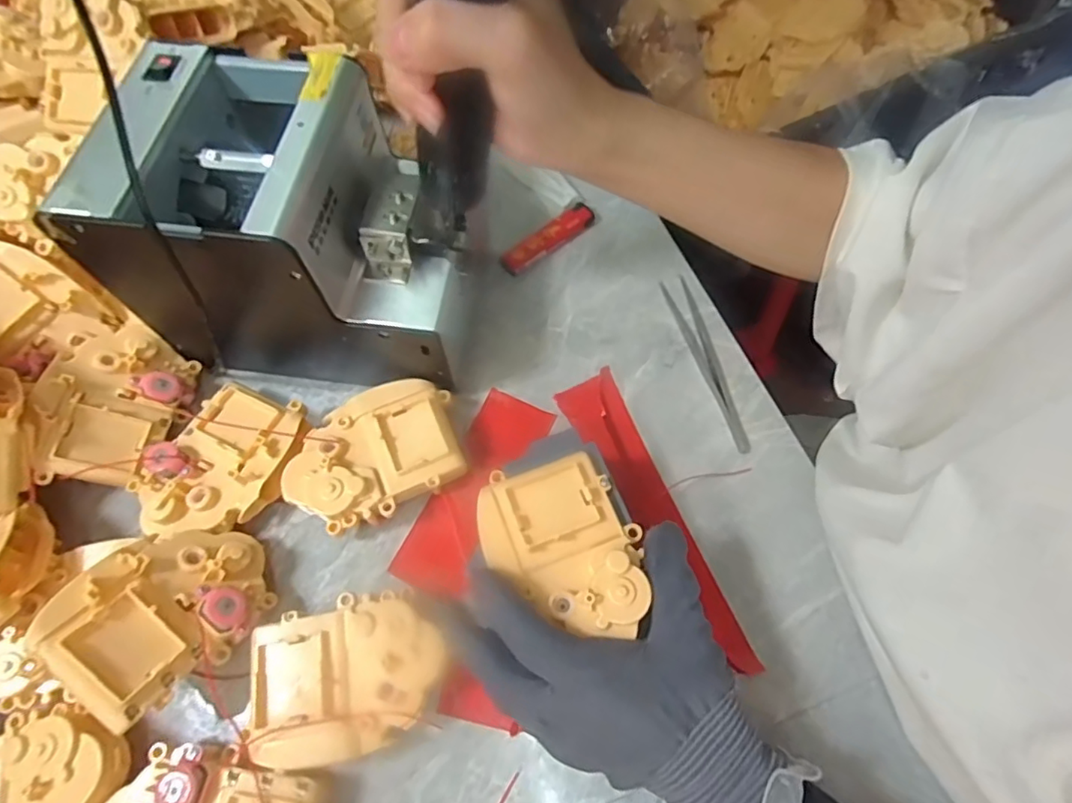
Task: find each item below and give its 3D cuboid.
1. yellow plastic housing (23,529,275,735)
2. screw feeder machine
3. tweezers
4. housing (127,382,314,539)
[{"bbox_3d":[-0.181,0.099,0.290,0.071,0.019,0.097,48,42,3],"label":"yellow plastic housing"},{"bbox_3d":[-0.139,-0.099,0.346,0.192,0.140,0.141,1,66,2],"label":"screw feeder machine"},{"bbox_3d":[0.118,-0.029,0.400,0.020,0.004,0.135,-15,66,-6],"label":"tweezers"},{"bbox_3d":[-0.181,0.035,0.338,0.069,0.024,0.095,28,69,13],"label":"housing"}]

